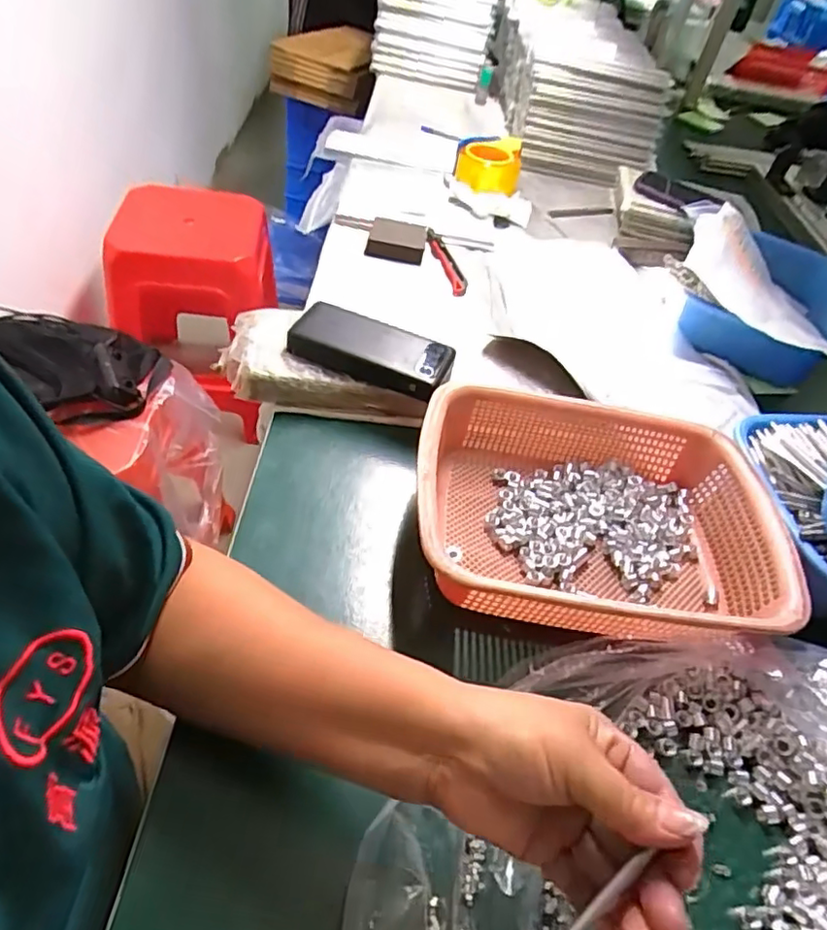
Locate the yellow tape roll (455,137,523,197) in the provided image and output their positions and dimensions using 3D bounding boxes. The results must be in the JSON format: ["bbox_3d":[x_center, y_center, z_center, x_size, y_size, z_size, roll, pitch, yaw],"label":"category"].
[{"bbox_3d":[0.126,-0.505,1.015,0.106,0.061,0.132,11,47,-2],"label":"yellow tape roll"}]

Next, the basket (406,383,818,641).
[{"bbox_3d":[0.151,0.040,0.498,0.294,0.077,0.213,7,46,-1],"label":"basket"}]

